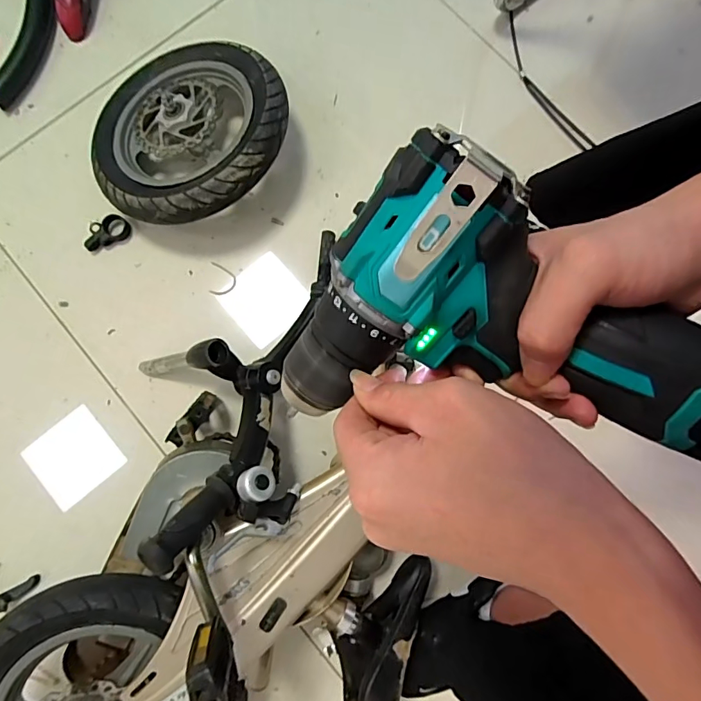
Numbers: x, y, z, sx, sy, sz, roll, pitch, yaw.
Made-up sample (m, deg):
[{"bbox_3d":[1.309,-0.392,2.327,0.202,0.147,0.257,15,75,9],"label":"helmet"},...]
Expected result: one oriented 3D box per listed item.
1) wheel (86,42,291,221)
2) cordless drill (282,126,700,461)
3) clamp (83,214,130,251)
[{"bbox_3d":[-0.225,-0.303,0.660,0.264,0.116,0.267,0,80,0],"label":"wheel"},{"bbox_3d":[0.078,0.006,0.231,0.199,0.065,0.140,33,121,-4],"label":"cordless drill"},{"bbox_3d":[-0.364,-0.178,0.686,0.068,0.019,0.039,-22,81,-4],"label":"clamp"}]

